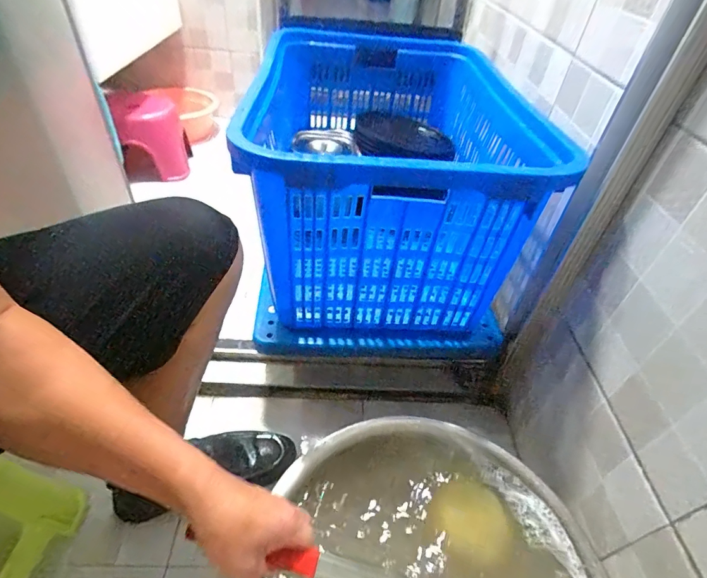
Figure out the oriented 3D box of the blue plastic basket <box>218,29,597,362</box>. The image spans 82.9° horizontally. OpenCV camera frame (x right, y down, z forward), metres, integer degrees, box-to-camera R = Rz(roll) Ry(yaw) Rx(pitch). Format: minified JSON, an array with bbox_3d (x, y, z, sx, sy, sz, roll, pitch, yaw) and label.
[{"bbox_3d":[0.051,-0.243,0.840,0.461,0.366,0.691,0,45,-6],"label":"blue plastic basket"}]

